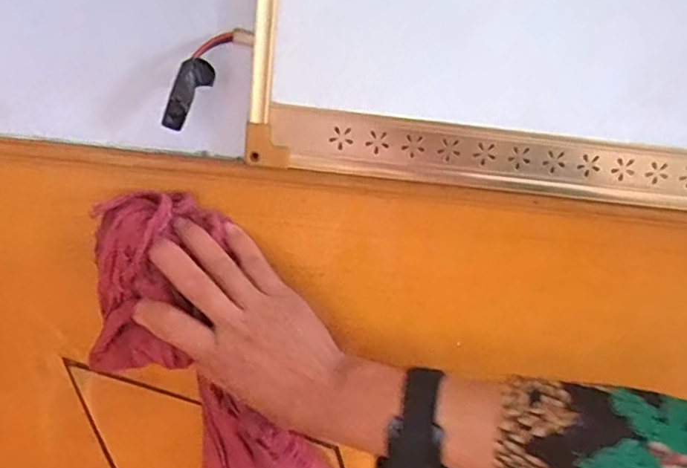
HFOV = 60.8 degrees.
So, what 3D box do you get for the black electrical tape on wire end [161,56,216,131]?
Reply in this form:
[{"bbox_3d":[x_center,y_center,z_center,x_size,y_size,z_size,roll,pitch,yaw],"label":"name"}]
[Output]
[{"bbox_3d":[-0.101,-0.091,0.376,0.016,0.049,0.017,19,-11,32],"label":"black electrical tape on wire end"}]

